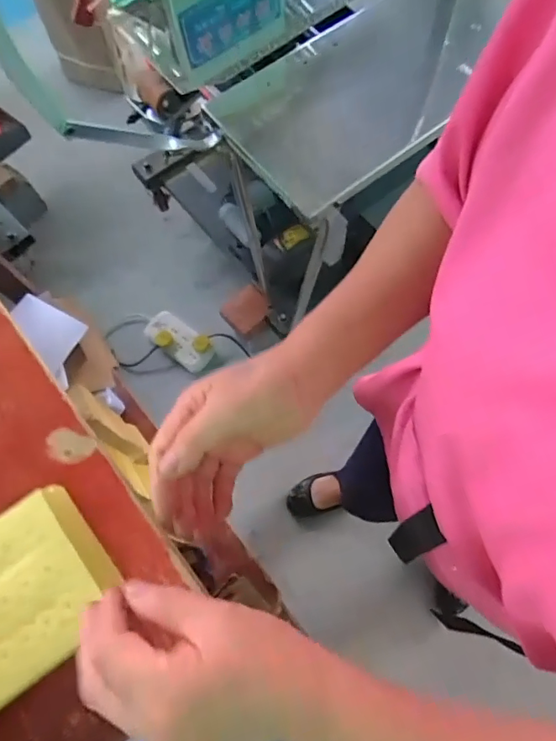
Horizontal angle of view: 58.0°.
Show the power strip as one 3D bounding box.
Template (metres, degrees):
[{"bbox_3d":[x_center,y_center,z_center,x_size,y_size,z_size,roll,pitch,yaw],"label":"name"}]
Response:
[{"bbox_3d":[-0.285,-0.088,1.445,0.214,0.033,0.102,37,76,13],"label":"power strip"}]

